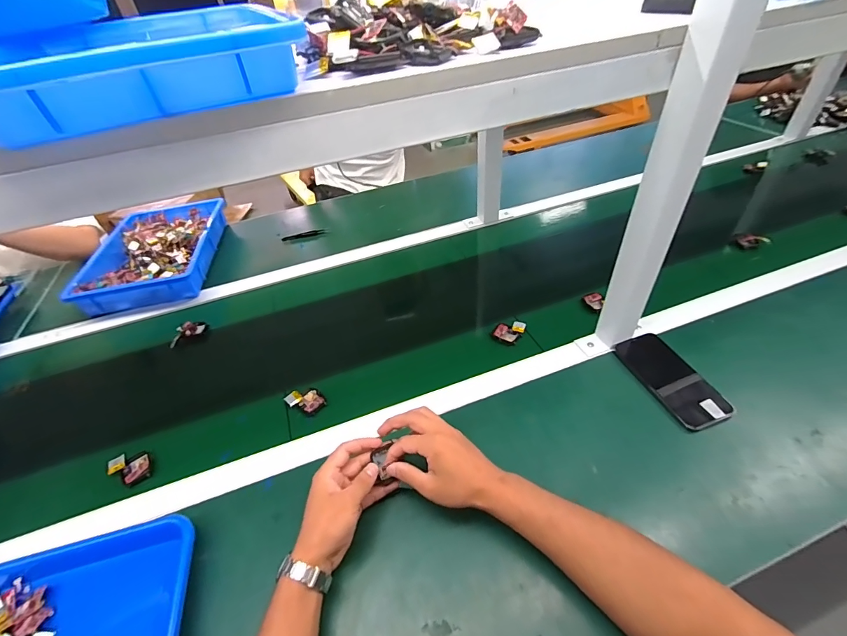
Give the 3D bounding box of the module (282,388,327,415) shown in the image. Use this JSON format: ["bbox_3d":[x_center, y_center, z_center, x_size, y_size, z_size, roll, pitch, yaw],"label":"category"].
[{"bbox_3d":[-0.177,0.124,0.597,0.051,0.012,0.044,27,53,30],"label":"module"}]

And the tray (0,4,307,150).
[{"bbox_3d":[-0.246,-0.227,0.342,0.210,0.041,0.273,-25,47,-19],"label":"tray"}]

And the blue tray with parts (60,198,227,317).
[{"bbox_3d":[-0.604,-0.160,0.901,0.237,0.057,0.374,-9,44,-3],"label":"blue tray with parts"}]

